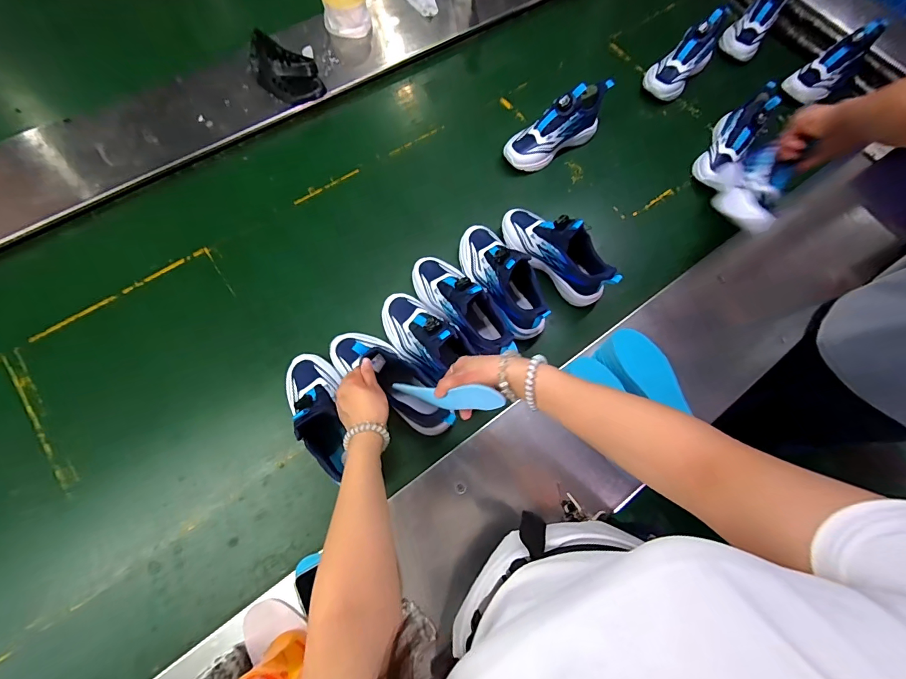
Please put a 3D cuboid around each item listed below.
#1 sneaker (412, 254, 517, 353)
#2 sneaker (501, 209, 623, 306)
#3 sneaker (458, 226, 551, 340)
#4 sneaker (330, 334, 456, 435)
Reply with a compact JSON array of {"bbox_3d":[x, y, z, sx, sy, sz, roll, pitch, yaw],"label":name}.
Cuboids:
[{"bbox_3d":[0.019,-0.064,0.718,0.250,0.151,0.097,42,75,10],"label":"sneaker"},{"bbox_3d":[0.197,-0.177,0.730,0.243,0.123,0.074,43,74,11],"label":"sneaker"},{"bbox_3d":[0.093,-0.124,0.711,0.090,0.127,0.243,-28,75,-12],"label":"sneaker"},{"bbox_3d":[-0.103,0.057,0.638,0.245,0.130,0.083,34,75,11],"label":"sneaker"}]

